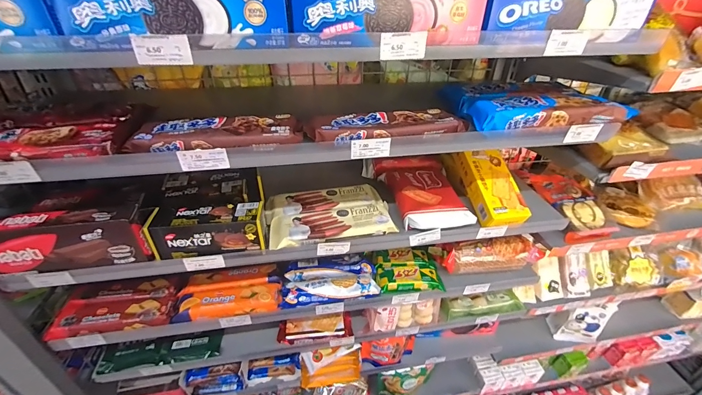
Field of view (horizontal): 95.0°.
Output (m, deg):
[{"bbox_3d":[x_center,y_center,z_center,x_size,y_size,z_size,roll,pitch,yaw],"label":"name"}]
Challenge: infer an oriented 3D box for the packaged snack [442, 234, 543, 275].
[{"bbox_3d":[0.287,0.121,0.650,0.201,0.056,0.038,-3,35,-6],"label":"packaged snack"}]

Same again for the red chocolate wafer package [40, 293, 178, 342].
[{"bbox_3d":[-0.411,0.203,0.561,0.189,0.027,0.064,-6,36,-10],"label":"red chocolate wafer package"}]

